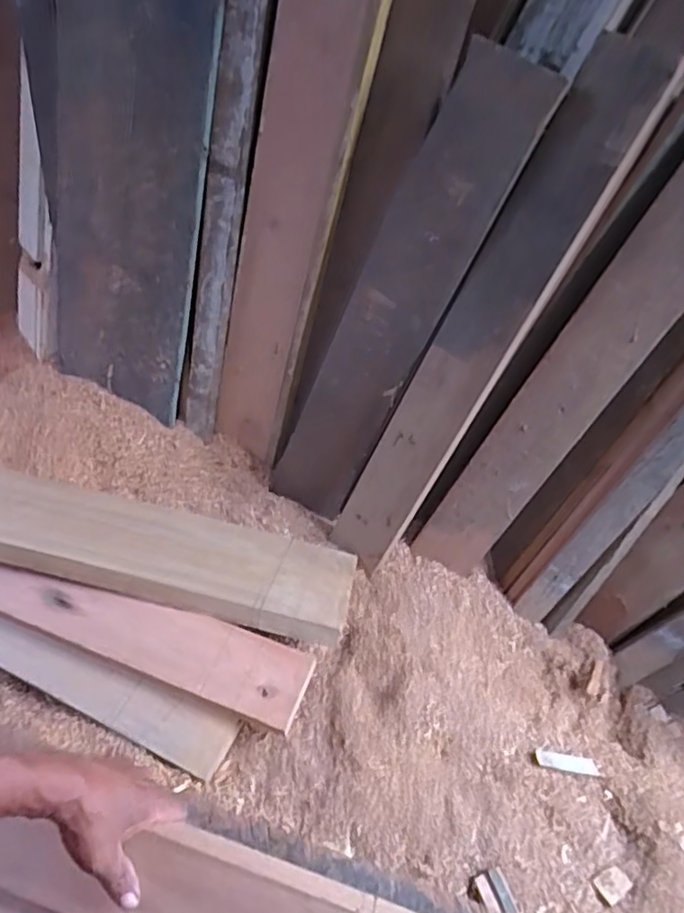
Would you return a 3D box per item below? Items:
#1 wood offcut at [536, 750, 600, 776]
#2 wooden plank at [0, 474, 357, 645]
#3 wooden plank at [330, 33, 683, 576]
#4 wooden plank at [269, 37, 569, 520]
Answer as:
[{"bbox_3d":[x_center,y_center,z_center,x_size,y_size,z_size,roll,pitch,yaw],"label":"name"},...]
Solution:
[{"bbox_3d":[0.336,0.457,0.912,0.117,0.007,0.023,20,42,-21],"label":"wood offcut"},{"bbox_3d":[-0.374,0.132,1.003,0.798,0.053,0.224,13,25,5],"label":"wooden plank"},{"bbox_3d":[0.170,-0.148,0.871,0.124,0.779,0.034,39,34,19],"label":"wooden plank"},{"bbox_3d":[0.063,-0.187,0.927,0.140,0.751,0.034,35,40,10],"label":"wooden plank"}]

